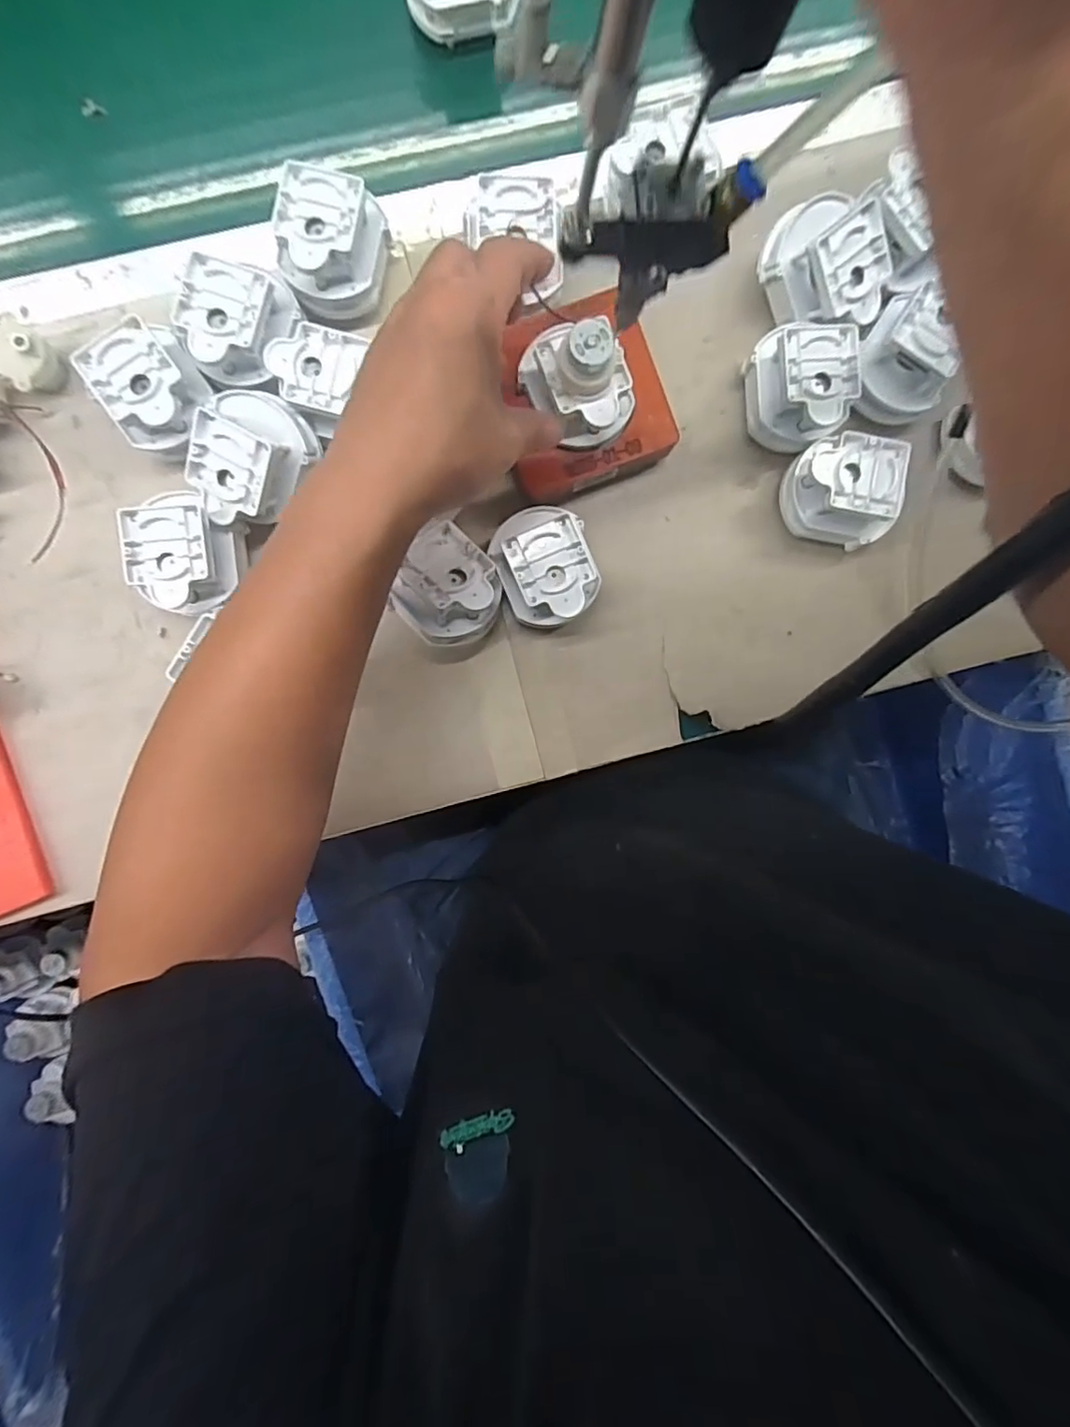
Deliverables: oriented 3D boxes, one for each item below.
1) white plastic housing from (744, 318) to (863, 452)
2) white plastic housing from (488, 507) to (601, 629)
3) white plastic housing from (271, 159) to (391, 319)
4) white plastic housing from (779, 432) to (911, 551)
[{"bbox_3d":[0.160,-0.200,0.355,0.046,0.060,0.067,-10,91,-3],"label":"white plastic housing"},{"bbox_3d":[0.007,-0.088,0.354,0.057,0.046,0.070,-25,92,-3],"label":"white plastic housing"},{"bbox_3d":[-0.122,-0.275,0.342,0.049,0.049,0.061,13,90,-4],"label":"white plastic housing"},{"bbox_3d":[0.191,-0.138,0.362,0.062,0.054,0.052,14,90,-4],"label":"white plastic housing"}]

